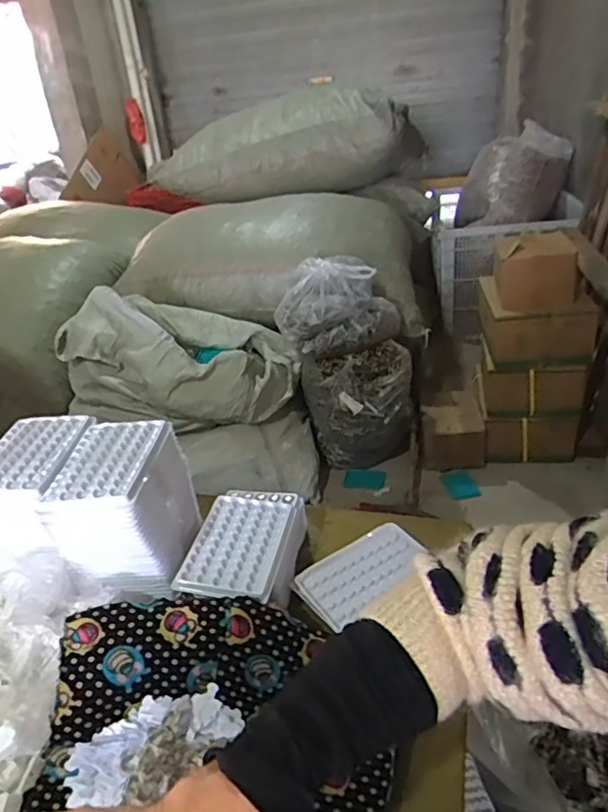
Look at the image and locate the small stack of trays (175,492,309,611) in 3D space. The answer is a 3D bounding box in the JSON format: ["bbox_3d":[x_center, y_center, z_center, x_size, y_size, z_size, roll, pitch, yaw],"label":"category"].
[{"bbox_3d":[-0.059,0.148,0.585,0.097,0.046,0.149,1,30,12],"label":"small stack of trays"}]

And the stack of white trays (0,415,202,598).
[{"bbox_3d":[-0.221,0.094,0.577,0.187,0.109,0.130,-1,30,8],"label":"stack of white trays"}]

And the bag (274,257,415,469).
[{"bbox_3d":[0.134,-0.104,1.818,0.394,0.646,0.332,-3,30,4],"label":"bag"}]

